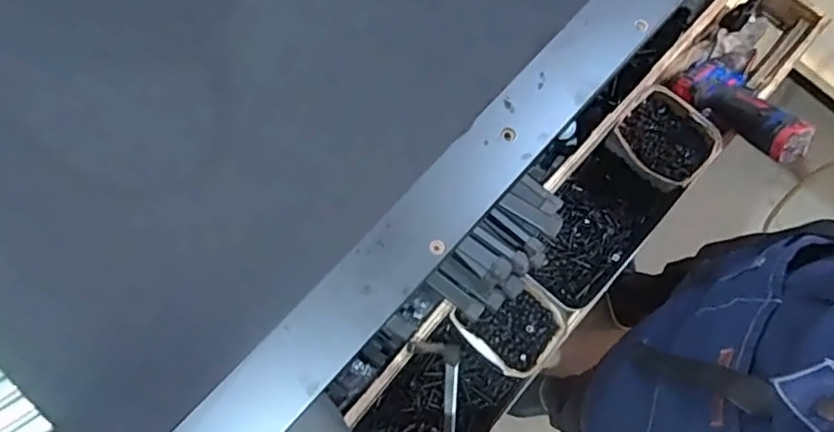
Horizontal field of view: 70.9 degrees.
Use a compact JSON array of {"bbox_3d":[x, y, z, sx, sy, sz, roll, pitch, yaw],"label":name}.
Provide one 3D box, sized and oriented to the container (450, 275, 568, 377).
[{"bbox_3d":[0.116,0.129,0.726,0.118,0.048,0.109,41,81,7],"label":"container"}]

